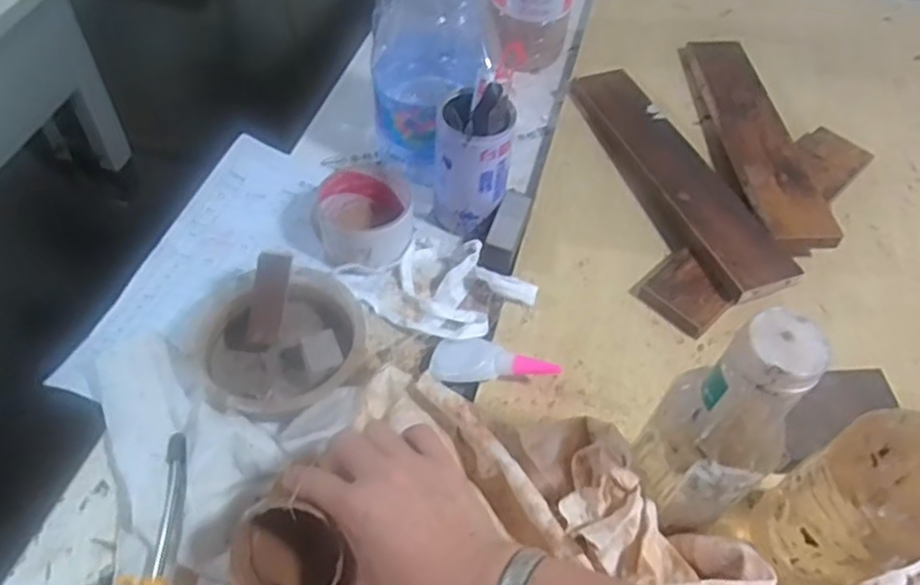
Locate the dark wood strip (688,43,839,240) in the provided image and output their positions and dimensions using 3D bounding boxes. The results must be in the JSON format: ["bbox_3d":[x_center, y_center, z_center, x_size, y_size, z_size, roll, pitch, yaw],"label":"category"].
[{"bbox_3d":[0.296,-0.159,0.688,0.065,0.021,0.311,-5,50,2],"label":"dark wood strip"}]

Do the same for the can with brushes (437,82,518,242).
[{"bbox_3d":[0.012,-0.112,0.582,0.061,0.124,0.056,2,52,-3],"label":"can with brushes"}]

